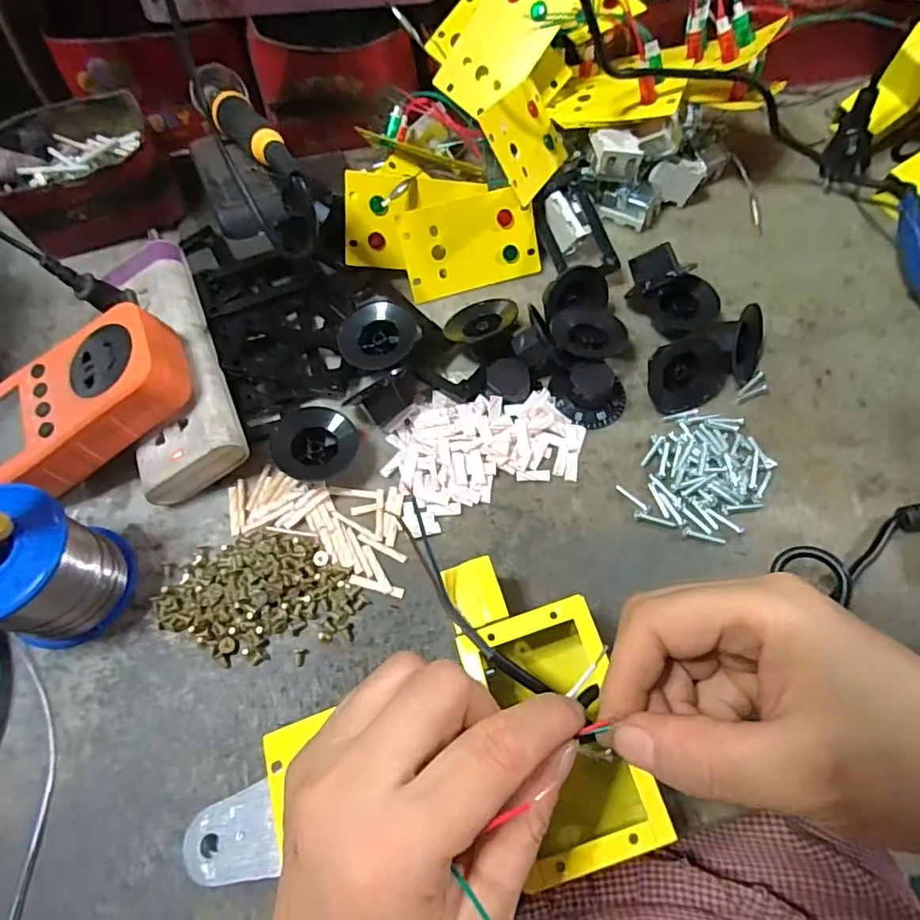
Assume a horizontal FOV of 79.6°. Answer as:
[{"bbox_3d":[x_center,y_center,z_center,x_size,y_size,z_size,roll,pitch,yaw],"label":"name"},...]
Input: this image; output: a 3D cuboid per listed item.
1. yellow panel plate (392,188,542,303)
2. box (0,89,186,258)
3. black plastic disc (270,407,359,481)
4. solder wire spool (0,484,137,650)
[{"bbox_3d":[0.008,-0.150,0.385,0.095,0.059,0.005,-17,26,-7],"label":"yellow panel plate"},{"bbox_3d":[-0.273,-0.208,0.404,0.118,0.056,0.093,-21,65,-10],"label":"box"},{"bbox_3d":[-0.085,-0.009,0.321,0.044,0.027,0.047,0,64,0],"label":"black plastic disc"},{"bbox_3d":[-0.208,0.053,0.269,0.062,0.070,0.062,0,64,0],"label":"solder wire spool"}]

